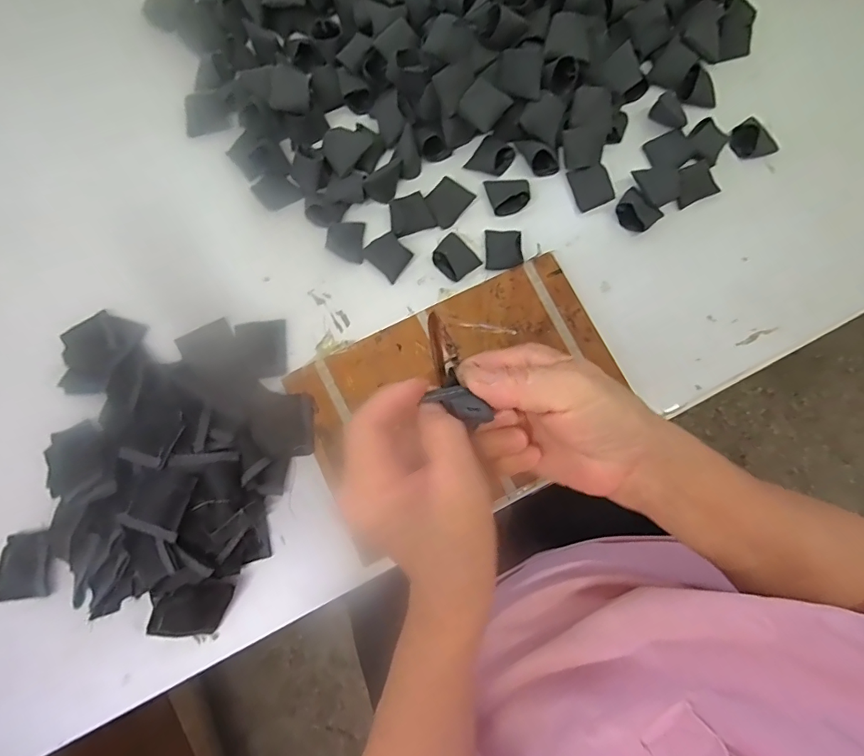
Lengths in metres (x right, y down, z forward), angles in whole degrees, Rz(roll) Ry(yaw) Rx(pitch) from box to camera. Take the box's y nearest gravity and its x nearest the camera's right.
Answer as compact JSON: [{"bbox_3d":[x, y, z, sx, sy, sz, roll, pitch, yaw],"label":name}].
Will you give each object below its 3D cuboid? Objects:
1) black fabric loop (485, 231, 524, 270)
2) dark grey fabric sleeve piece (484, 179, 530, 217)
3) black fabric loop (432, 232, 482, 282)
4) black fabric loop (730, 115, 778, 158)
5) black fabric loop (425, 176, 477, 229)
[{"bbox_3d":[0.068,-0.121,0.443,0.033,0.015,0.039,1,79,2],"label":"black fabric loop"},{"bbox_3d":[0.074,-0.176,0.454,0.042,0.016,0.038,-2,79,1],"label":"dark grey fabric sleeve piece"},{"bbox_3d":[0.022,-0.115,0.442,0.037,0.020,0.042,-44,81,-7],"label":"black fabric loop"},{"bbox_3d":[0.314,-0.233,0.463,0.039,0.021,0.040,-34,80,-5],"label":"black fabric loop"},{"bbox_3d":[0.016,-0.168,0.452,0.041,0.019,0.031,-43,81,-7],"label":"black fabric loop"}]

